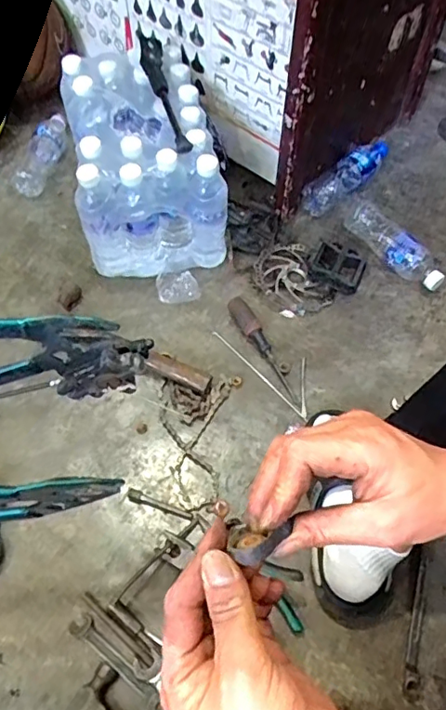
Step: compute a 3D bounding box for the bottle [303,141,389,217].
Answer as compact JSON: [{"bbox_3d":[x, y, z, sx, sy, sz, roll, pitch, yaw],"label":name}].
[{"bbox_3d":[0.249,-0.351,1.067,0.233,0.058,0.051,-40,68,-21],"label":"bottle"}]

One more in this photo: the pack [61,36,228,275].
[{"bbox_3d":[-0.144,-0.348,0.963,0.226,0.220,0.344,-10,61,-7],"label":"pack"}]

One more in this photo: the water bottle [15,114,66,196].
[{"bbox_3d":[-0.368,-0.402,1.083,0.074,0.062,0.186,13,61,6],"label":"water bottle"}]

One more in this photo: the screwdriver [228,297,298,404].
[{"bbox_3d":[0.061,-0.012,0.883,0.033,0.027,0.205,-21,63,-13],"label":"screwdriver"}]

